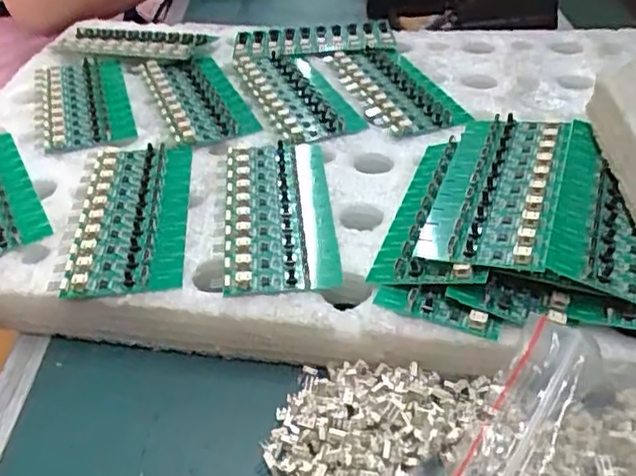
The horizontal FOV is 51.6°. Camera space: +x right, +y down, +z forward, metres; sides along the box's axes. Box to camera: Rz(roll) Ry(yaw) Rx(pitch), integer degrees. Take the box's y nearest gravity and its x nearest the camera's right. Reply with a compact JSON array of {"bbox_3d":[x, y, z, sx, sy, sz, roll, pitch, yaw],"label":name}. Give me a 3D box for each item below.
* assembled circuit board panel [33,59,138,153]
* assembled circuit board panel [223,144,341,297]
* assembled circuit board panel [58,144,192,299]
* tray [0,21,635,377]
[{"bbox_3d":[-0.180,-0.106,0.505,0.066,0.007,0.137,-11,40,-17],"label":"assembled circuit board panel"},{"bbox_3d":[-0.024,-0.018,0.390,0.060,0.010,0.137,-5,38,-2],"label":"assembled circuit board panel"},{"bbox_3d":[-0.109,-0.017,0.391,0.061,0.008,0.136,-5,38,-3],"label":"assembled circuit board panel"},{"bbox_3d":[-0.005,-0.069,0.466,0.515,0.062,0.366,5,39,10],"label":"tray"}]

